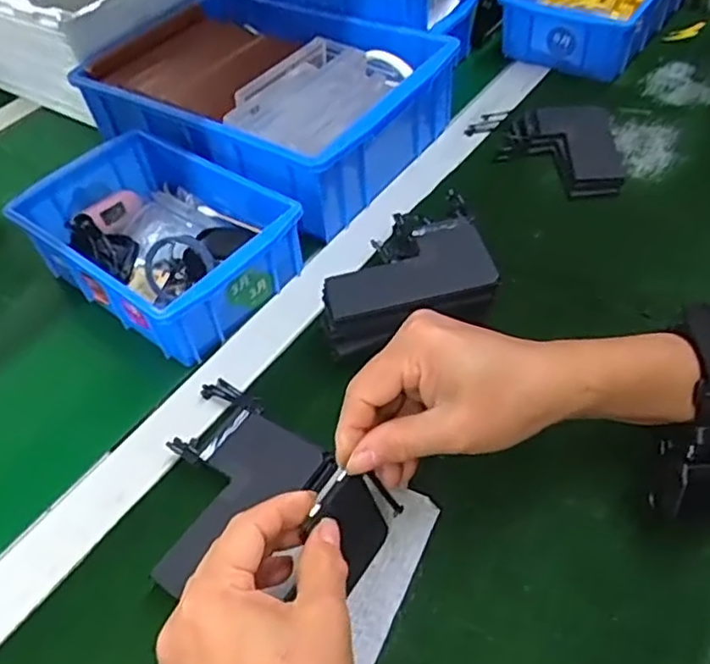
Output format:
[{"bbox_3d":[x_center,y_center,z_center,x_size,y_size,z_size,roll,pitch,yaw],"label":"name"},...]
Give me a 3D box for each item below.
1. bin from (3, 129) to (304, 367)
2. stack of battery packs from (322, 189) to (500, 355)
[{"bbox_3d":[-0.151,-0.074,0.511,0.204,0.060,0.136,31,59,28],"label":"bin"},{"bbox_3d":[0.034,-0.042,0.468,0.112,0.053,0.125,-9,49,-1],"label":"stack of battery packs"}]

